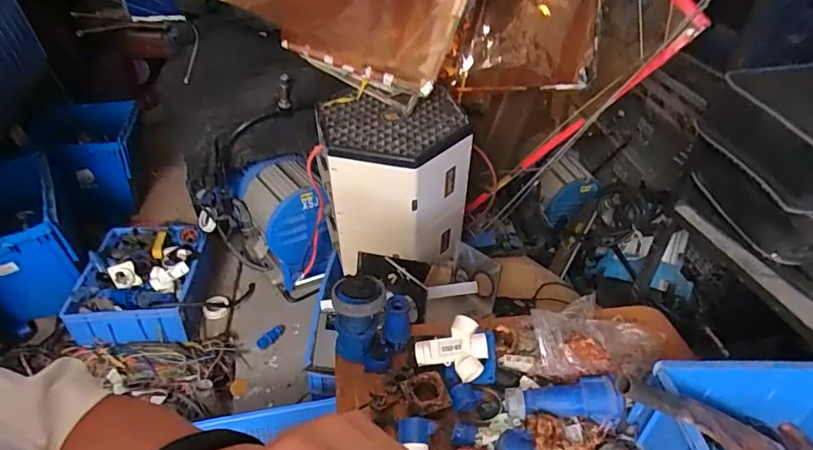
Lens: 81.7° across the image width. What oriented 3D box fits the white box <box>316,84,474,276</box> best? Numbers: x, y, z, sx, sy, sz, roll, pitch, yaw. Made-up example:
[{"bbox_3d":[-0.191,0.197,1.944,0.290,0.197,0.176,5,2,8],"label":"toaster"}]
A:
[{"bbox_3d":[-0.042,-0.124,1.592,0.479,0.508,0.328,7,37,4],"label":"white box"}]

